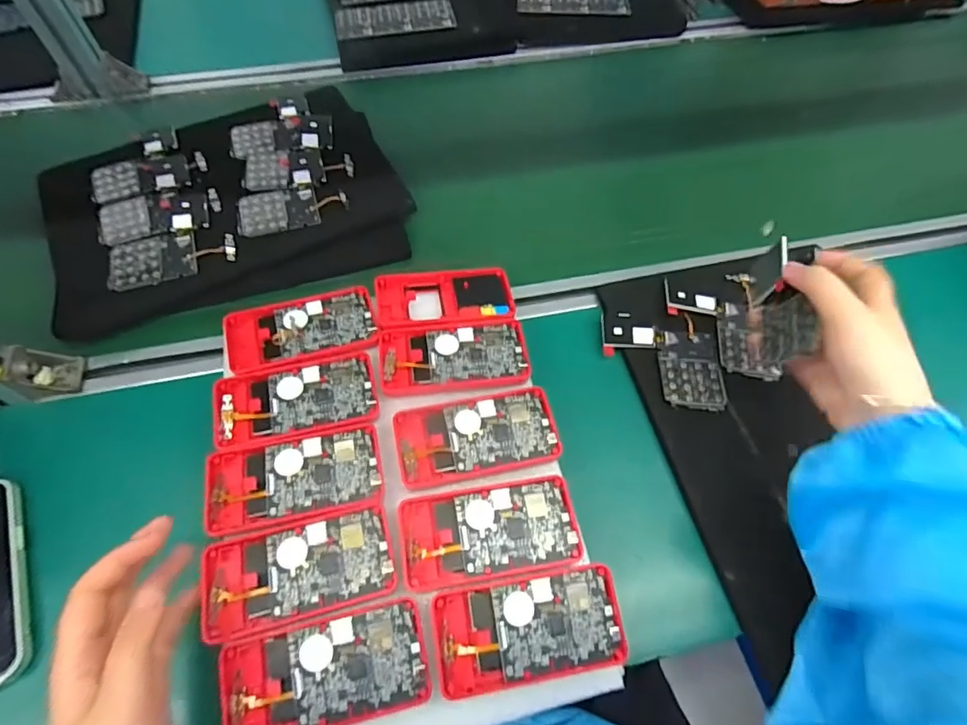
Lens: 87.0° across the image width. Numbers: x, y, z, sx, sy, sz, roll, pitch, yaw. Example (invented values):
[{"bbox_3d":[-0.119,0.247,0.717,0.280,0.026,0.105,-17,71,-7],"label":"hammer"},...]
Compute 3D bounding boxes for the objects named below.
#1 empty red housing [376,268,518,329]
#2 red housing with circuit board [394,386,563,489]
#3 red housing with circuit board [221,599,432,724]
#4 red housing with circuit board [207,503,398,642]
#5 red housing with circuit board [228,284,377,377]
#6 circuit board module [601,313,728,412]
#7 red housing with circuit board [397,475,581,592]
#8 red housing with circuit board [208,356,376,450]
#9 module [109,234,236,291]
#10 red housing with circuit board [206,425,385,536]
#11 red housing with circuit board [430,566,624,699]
[{"bbox_3d":[-0.035,-0.061,0.462,0.120,0.015,0.066,-6,62,-4],"label":"empty red housing"},{"bbox_3d":[-0.004,0.055,0.391,0.120,0.012,0.063,-10,62,-7],"label":"red housing with circuit board"},{"bbox_3d":[-0.095,0.193,0.317,0.119,0.021,0.058,-12,62,-8],"label":"red housing with circuit board"},{"bbox_3d":[-0.122,0.136,0.339,0.119,0.012,0.061,-13,62,-8],"label":"red housing with circuit board"},{"bbox_3d":[-0.154,-0.031,0.436,0.122,0.012,0.067,-15,63,-9],"label":"red housing with circuit board"},{"bbox_3d":[0.161,-0.003,0.459,0.101,0.010,0.094,2,61,0],"label":"circuit board module"},{"bbox_3d":[0.006,0.117,0.356,0.121,0.011,0.060,-9,62,-6],"label":"red housing with circuit board"},{"bbox_3d":[-0.147,0.028,0.400,0.121,0.011,0.062,-12,62,-7],"label":"red housing with circuit board"},{"bbox_3d":[-0.303,-0.105,0.496,0.111,0.008,0.053,-13,62,-8],"label":"module"},{"bbox_3d":[-0.136,0.082,0.369,0.119,0.009,0.061,-10,62,-7],"label":"red housing with circuit board"},{"bbox_3d":[0.031,0.174,0.332,0.121,0.020,0.060,-8,62,-5],"label":"red housing with circuit board"}]

